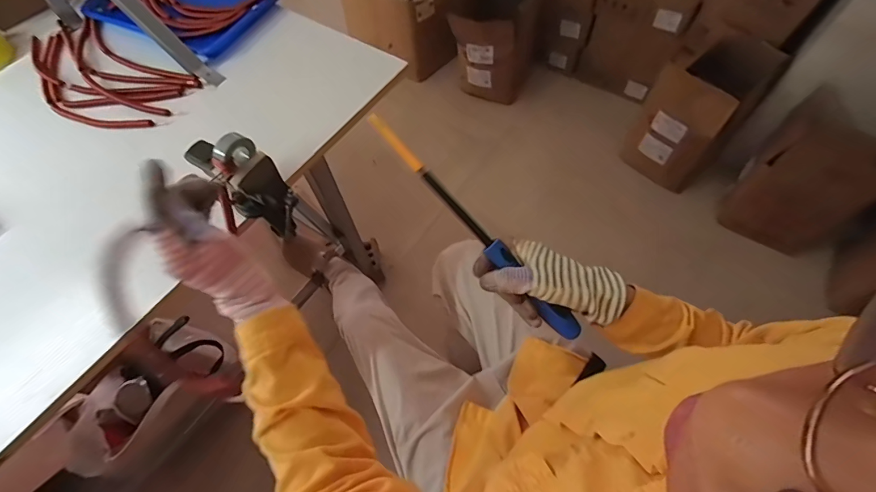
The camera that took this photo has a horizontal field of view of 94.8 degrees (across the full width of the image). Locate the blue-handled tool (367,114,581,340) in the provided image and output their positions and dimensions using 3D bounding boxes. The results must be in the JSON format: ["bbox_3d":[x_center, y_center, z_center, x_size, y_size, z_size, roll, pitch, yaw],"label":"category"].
[{"bbox_3d":[0.041,-0.019,0.421,0.022,0.017,0.310,-44,92,-18],"label":"blue-handled tool"}]

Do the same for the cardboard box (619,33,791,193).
[{"bbox_3d":[0.839,-0.441,1.315,0.248,0.409,0.336,38,70,21],"label":"cardboard box"}]

